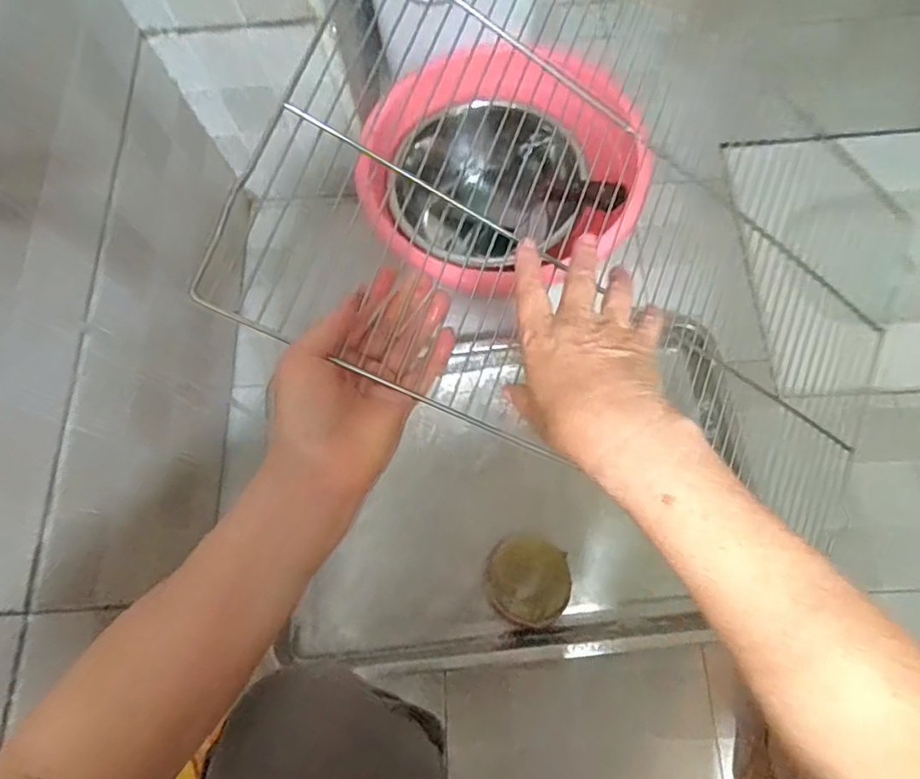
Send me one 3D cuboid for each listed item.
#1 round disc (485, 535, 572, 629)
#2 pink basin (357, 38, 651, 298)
[{"bbox_3d":[0.081,0.228,0.678,0.099,0.015,0.096,-1,74,2],"label":"round disc"},{"bbox_3d":[0.082,-0.305,0.774,0.334,0.110,0.359,-1,74,2],"label":"pink basin"}]

